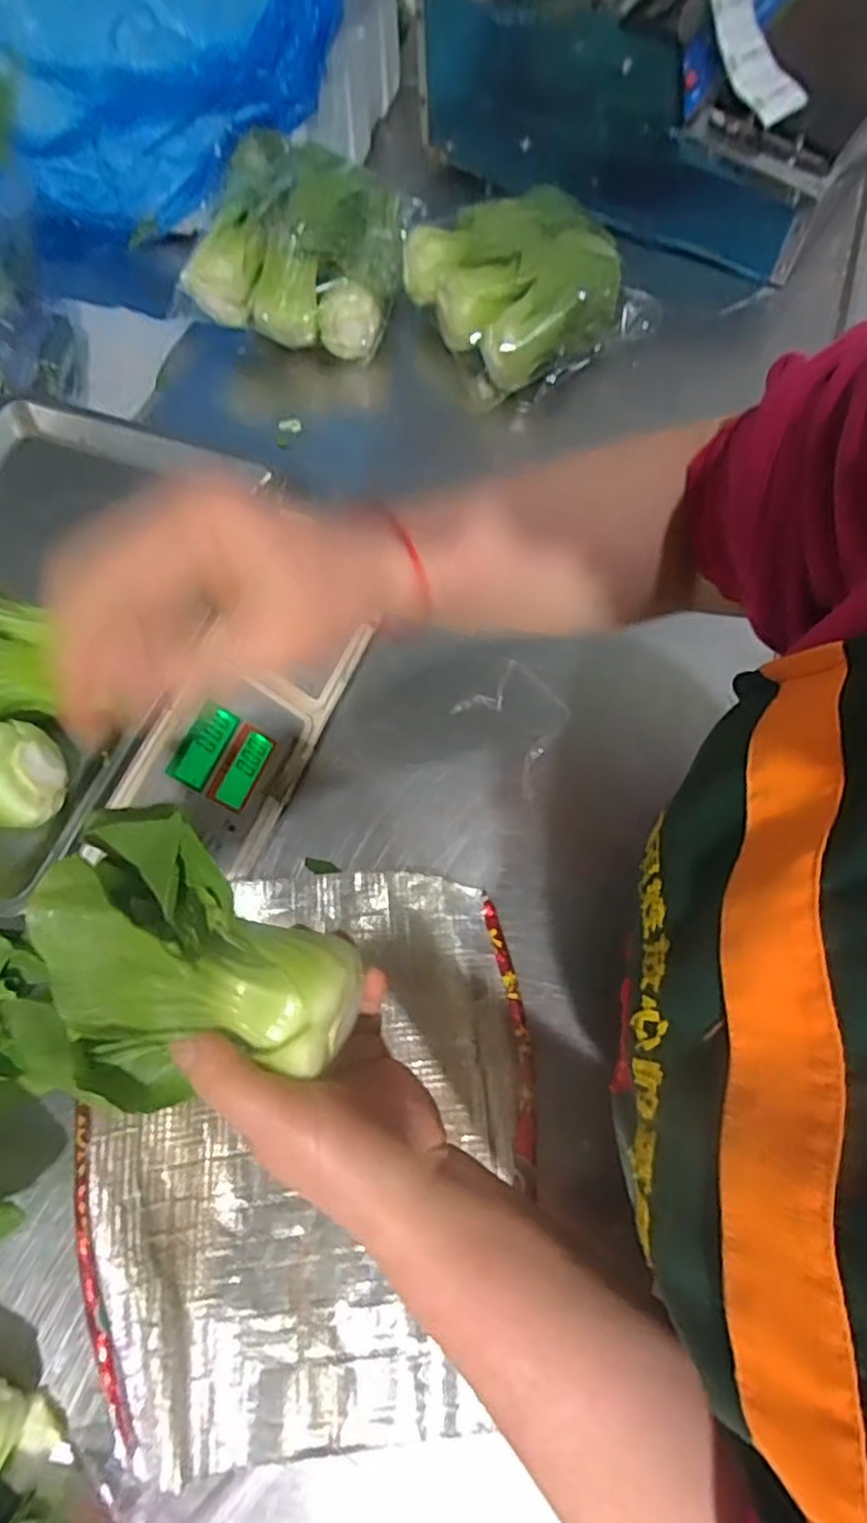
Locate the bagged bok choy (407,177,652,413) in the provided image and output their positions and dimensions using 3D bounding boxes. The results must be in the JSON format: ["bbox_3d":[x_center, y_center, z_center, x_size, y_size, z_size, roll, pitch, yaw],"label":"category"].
[{"bbox_3d":[0.085,-0.452,0.665,0.191,0.068,0.179,-31,69,-10],"label":"bagged bok choy"}]

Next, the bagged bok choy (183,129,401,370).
[{"bbox_3d":[-0.128,-0.489,0.672,0.180,0.099,0.166,6,67,5],"label":"bagged bok choy"}]

